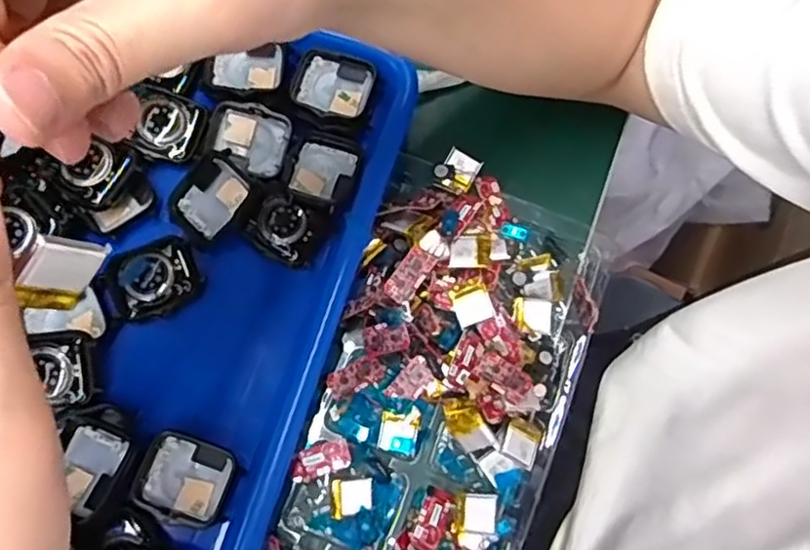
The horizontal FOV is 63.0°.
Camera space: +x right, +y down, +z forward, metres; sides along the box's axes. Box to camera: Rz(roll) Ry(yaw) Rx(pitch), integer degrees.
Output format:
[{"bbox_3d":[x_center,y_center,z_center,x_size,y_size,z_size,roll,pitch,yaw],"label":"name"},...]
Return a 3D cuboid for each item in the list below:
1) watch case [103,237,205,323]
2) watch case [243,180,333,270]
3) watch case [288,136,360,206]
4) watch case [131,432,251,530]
[{"bbox_3d":[-0.125,0.002,0.325,0.044,0.007,0.036,-27,76,-8],"label":"watch case"},{"bbox_3d":[-0.060,-0.026,0.335,0.041,0.007,0.036,24,75,6],"label":"watch case"},{"bbox_3d":[-0.043,-0.055,0.346,0.032,0.012,0.037,13,74,3],"label":"watch case"},{"bbox_3d":[-0.100,0.094,0.303,0.043,0.005,0.037,21,75,5],"label":"watch case"}]

